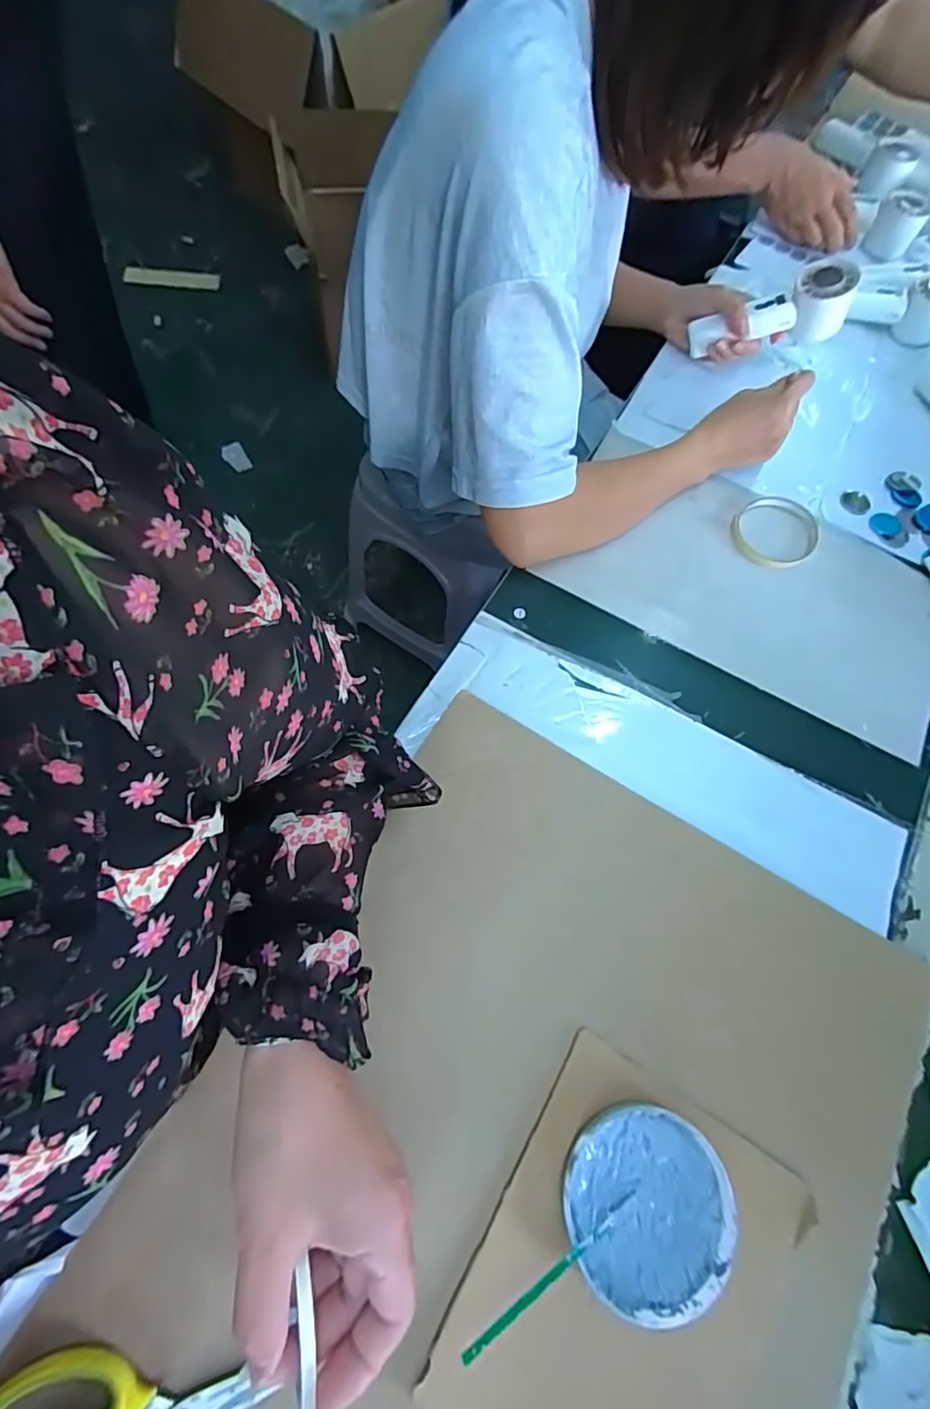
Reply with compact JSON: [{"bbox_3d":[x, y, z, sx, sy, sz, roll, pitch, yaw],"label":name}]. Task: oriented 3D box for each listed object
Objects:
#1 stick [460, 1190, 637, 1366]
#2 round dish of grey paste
[{"bbox_3d":[0.052,0.318,0.314,0.126,0.008,0.007,-13,65,-32],"label":"stick"},{"bbox_3d":[0.110,0.303,0.338,0.098,0.015,0.098,2,68,-6],"label":"round dish of grey paste"}]

